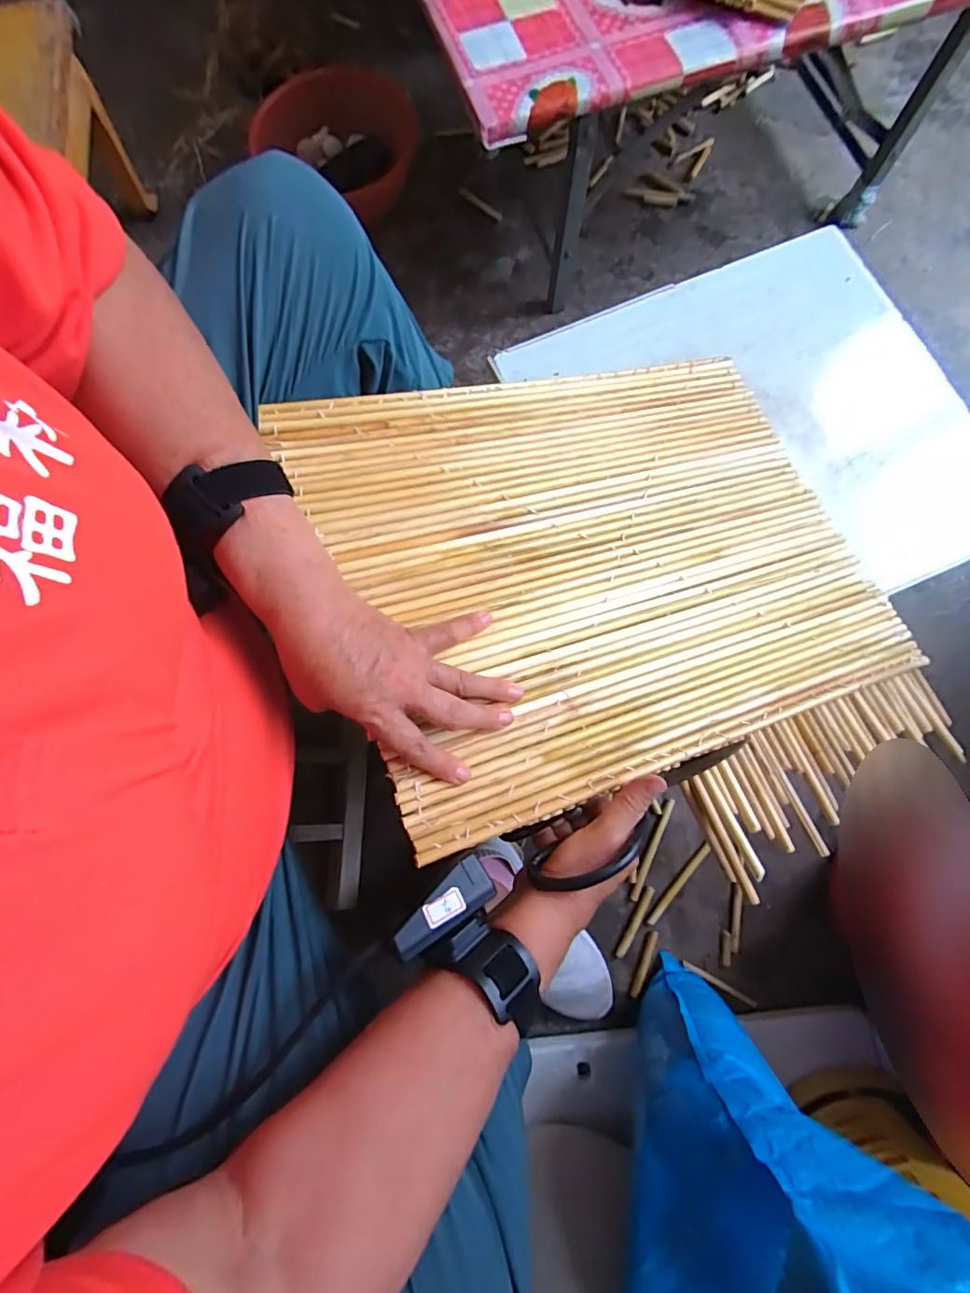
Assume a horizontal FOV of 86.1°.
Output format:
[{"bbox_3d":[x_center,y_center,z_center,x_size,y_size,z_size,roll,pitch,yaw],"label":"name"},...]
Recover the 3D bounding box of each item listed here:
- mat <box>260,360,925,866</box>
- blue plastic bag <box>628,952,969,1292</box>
[{"bbox_3d":[0.113,-0.077,0.432,0.464,0.009,0.341,-16,79,-19],"label":"mat"},{"bbox_3d":[0.186,0.417,0.435,0.120,0.367,0.195,29,81,7],"label":"blue plastic bag"}]

